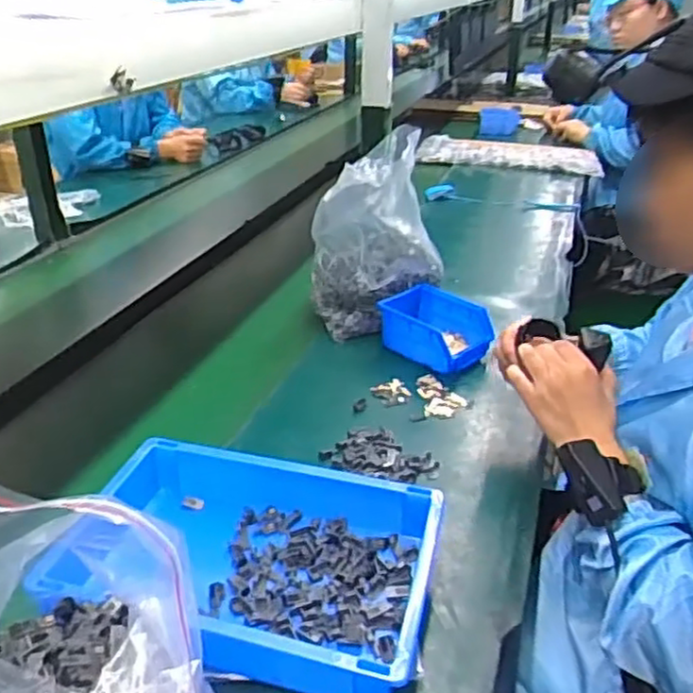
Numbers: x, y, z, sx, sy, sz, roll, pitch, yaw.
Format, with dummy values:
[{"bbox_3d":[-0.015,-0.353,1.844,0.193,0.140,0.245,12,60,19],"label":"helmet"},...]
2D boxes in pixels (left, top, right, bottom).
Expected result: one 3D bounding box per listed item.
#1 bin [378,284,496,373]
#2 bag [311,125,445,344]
[{"bbox_3d":[0.134,-0.023,1.057,0.121,0.077,0.151,-20,34,-33],"label":"bin"},{"bbox_3d":[0.046,-0.167,1.105,0.191,0.271,0.174,-3,28,-7],"label":"bag"}]

